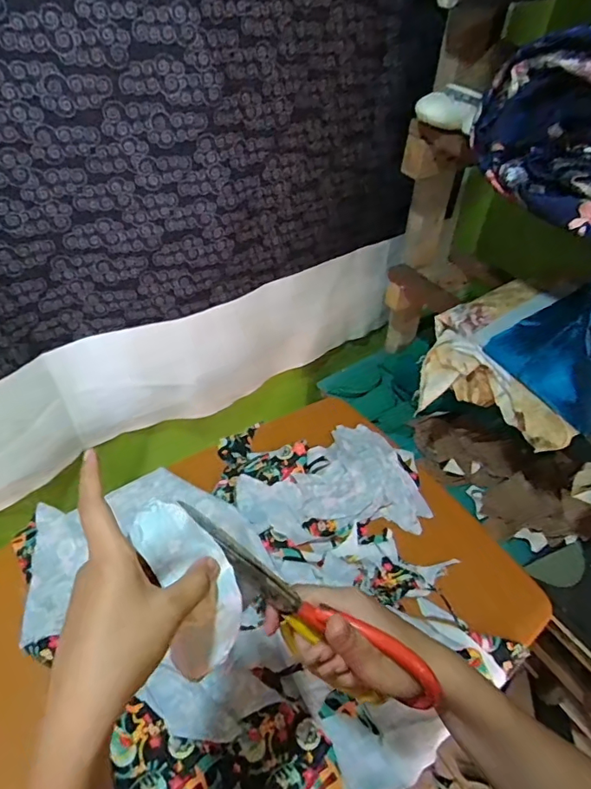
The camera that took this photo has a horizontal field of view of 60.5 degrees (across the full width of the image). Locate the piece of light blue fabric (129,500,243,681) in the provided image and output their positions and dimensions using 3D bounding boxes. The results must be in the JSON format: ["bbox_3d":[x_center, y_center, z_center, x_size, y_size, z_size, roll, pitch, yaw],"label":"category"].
[{"bbox_3d":[-0.066,0.123,0.329,0.050,0.023,0.114,-21,90,-23],"label":"piece of light blue fabric"}]

